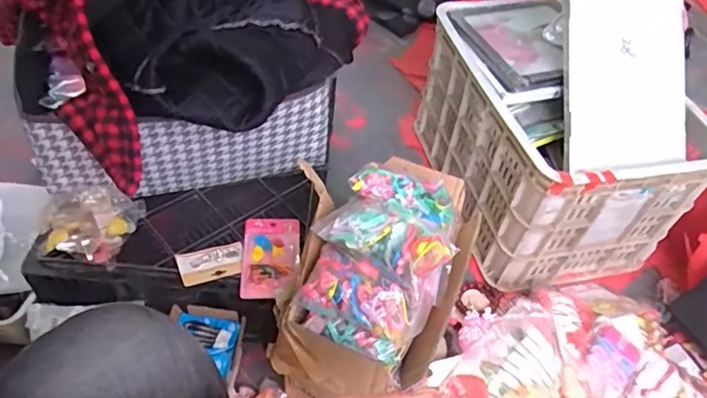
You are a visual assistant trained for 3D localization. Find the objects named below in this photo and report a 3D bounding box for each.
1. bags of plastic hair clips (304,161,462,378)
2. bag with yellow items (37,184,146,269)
[{"bbox_3d":[0.042,0.065,0.675,0.159,0.096,0.241,23,50,14],"label":"bags of plastic hair clips"},{"bbox_3d":[-0.366,0.034,0.742,0.115,0.054,0.106,2,48,-6],"label":"bag with yellow items"}]

